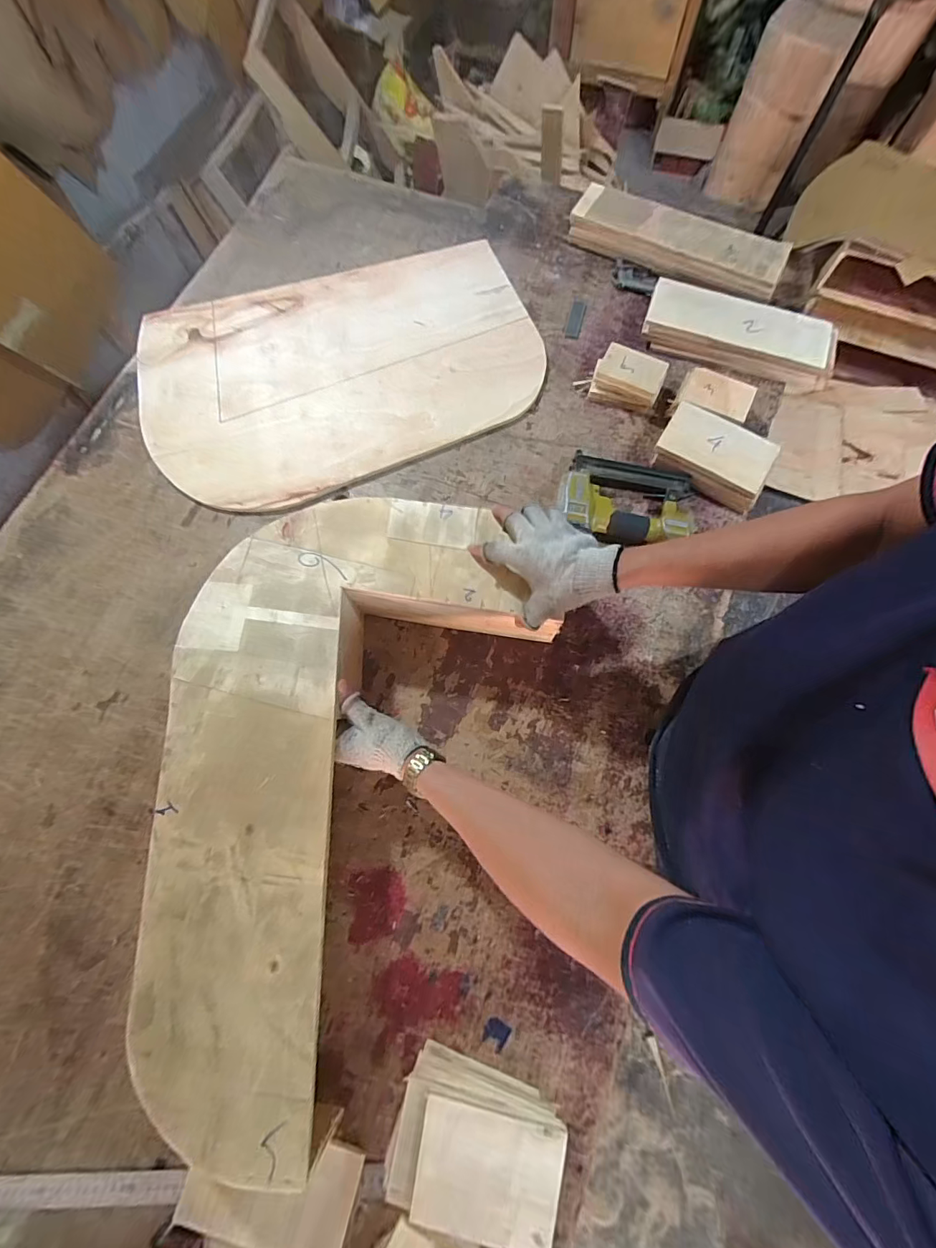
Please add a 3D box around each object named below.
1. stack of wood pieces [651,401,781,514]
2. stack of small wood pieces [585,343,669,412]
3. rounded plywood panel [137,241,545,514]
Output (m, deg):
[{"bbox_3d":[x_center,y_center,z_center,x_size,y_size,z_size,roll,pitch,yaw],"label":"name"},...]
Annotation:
[{"bbox_3d":[0.384,-0.263,0.717,0.169,0.050,0.110,30,76,8],"label":"stack of wood pieces"},{"bbox_3d":[0.263,-0.404,0.754,0.111,0.053,0.073,17,75,4],"label":"stack of small wood pieces"},{"bbox_3d":[-0.220,-0.437,0.790,0.663,0.015,0.447,-15,74,-4],"label":"rounded plywood panel"}]

